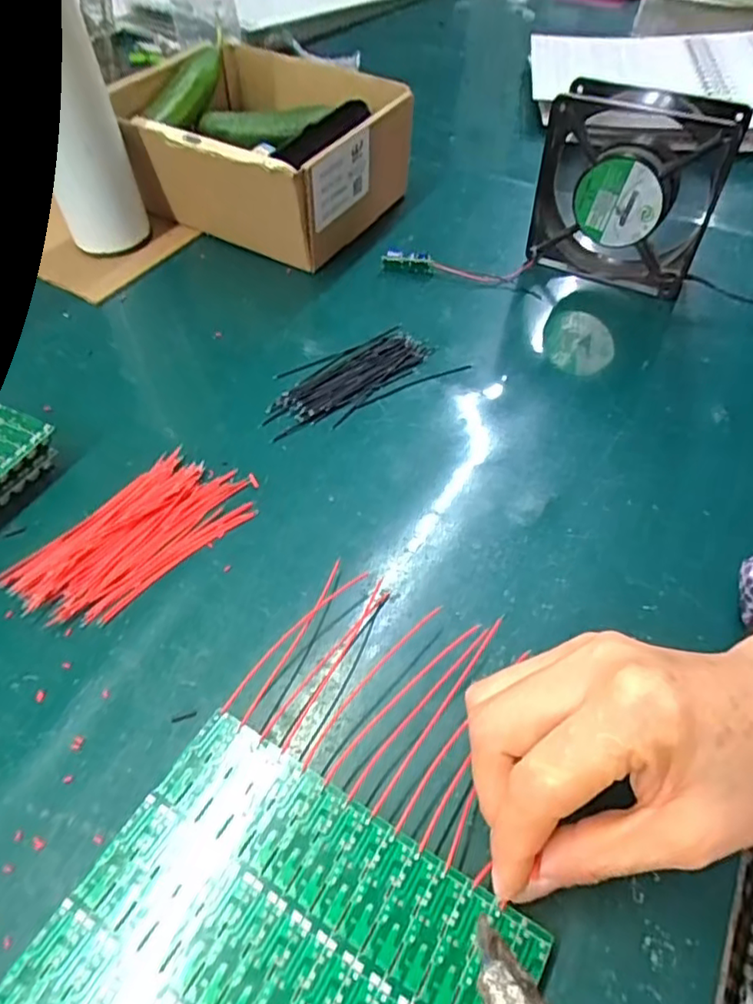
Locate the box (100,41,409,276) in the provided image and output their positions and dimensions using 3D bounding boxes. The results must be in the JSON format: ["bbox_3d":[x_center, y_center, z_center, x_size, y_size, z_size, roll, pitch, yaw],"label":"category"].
[{"bbox_3d":[-0.094,-0.306,0.532,0.210,0.095,0.177,24,55,19],"label":"box"}]

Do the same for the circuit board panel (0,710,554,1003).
[{"bbox_3d":[-0.037,0.160,0.199,0.147,0.004,0.124,25,55,21],"label":"circuit board panel"}]

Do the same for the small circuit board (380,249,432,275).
[{"bbox_3d":[0.024,-0.194,0.490,0.040,0.016,0.009,7,52,6],"label":"small circuit board"}]

